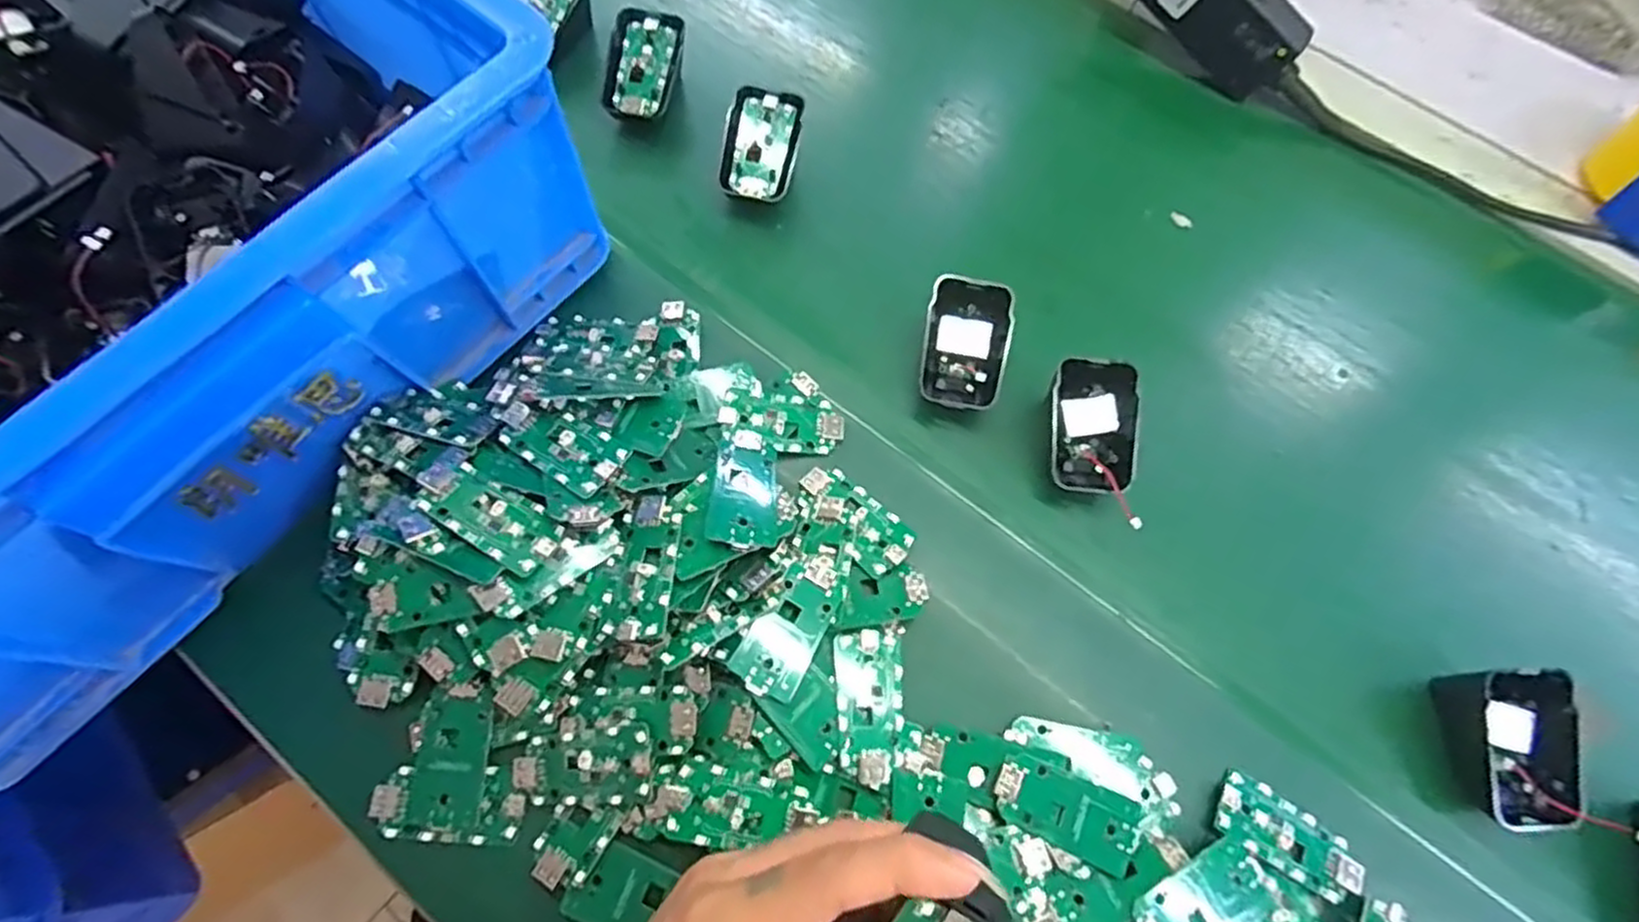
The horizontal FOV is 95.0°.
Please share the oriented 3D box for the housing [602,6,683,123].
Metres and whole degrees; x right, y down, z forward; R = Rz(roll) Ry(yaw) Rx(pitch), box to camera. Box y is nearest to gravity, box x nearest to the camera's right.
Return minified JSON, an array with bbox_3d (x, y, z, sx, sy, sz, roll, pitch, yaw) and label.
[{"bbox_3d":[-0.112,-0.246,0.478,0.047,0.037,0.068,12,67,1],"label":"housing"}]

